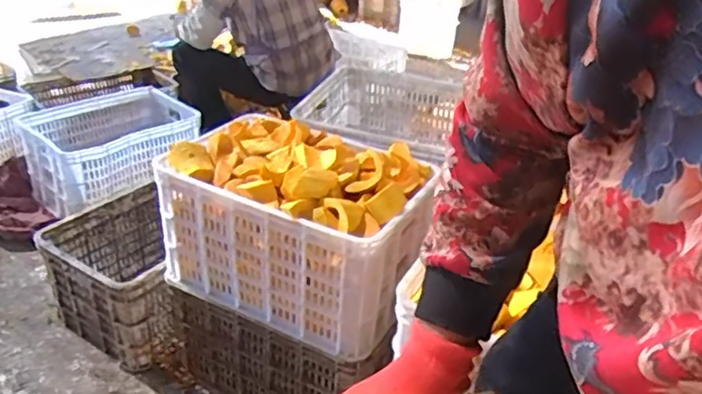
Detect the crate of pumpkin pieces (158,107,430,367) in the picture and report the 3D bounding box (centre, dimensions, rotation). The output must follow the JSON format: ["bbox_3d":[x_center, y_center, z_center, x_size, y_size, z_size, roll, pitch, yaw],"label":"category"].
[{"bbox_3d":[-0.100,0.061,1.284,0.502,0.323,0.341,20,34,24],"label":"crate of pumpkin pieces"}]

